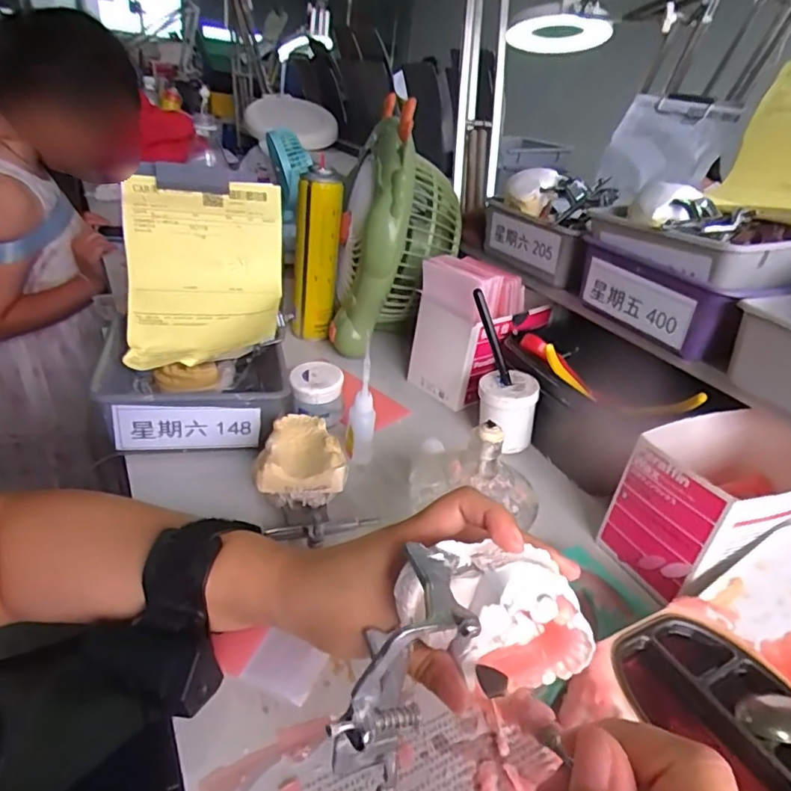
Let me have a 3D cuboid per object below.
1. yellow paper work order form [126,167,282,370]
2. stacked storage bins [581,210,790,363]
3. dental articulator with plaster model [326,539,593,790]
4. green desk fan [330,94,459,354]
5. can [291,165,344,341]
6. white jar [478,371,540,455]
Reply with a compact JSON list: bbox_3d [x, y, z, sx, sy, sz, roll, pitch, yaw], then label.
[{"bbox_3d":[-0.185,-0.125,0.544,0.148,0.195,0.052,-3,-13,-20],"label":"yellow paper work order form"},{"bbox_3d":[0.272,-0.107,0.501,0.144,0.089,0.156,-10,33,-30],"label":"stacked storage bins"},{"bbox_3d":[0.025,0.099,0.238,0.128,0.082,0.056,-10,33,-30],"label":"dental articulator with plaster model"},{"bbox_3d":[0.003,-0.194,0.677,0.141,0.239,0.204,7,28,-2],"label":"green desk fan"},{"bbox_3d":[-0.094,-0.163,0.665,0.054,0.189,0.047,2,29,-11],"label":"can"},{"bbox_3d":[0.105,0.018,0.536,0.057,0.071,0.049,11,28,6],"label":"white jar"}]

